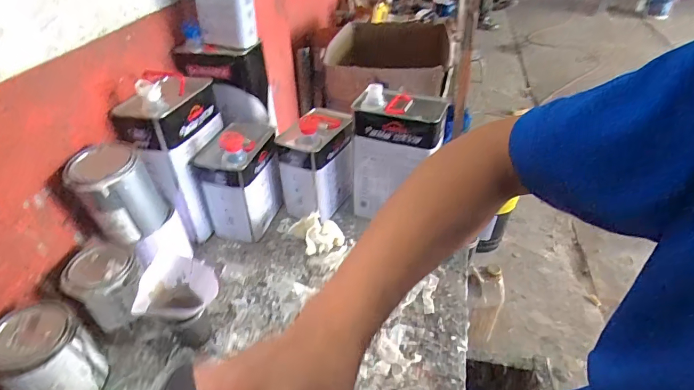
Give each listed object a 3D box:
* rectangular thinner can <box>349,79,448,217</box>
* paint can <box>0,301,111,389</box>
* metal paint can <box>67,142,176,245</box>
[{"bbox_3d":[0.102,-0.082,0.845,0.171,0.253,0.122,3,38,6],"label":"rectangular thinner can"},{"bbox_3d":[-0.412,0.227,0.572,0.098,0.130,0.103,-1,38,1],"label":"paint can"},{"bbox_3d":[-0.370,-0.002,0.676,0.115,0.137,0.094,-27,45,-29],"label":"metal paint can"}]

